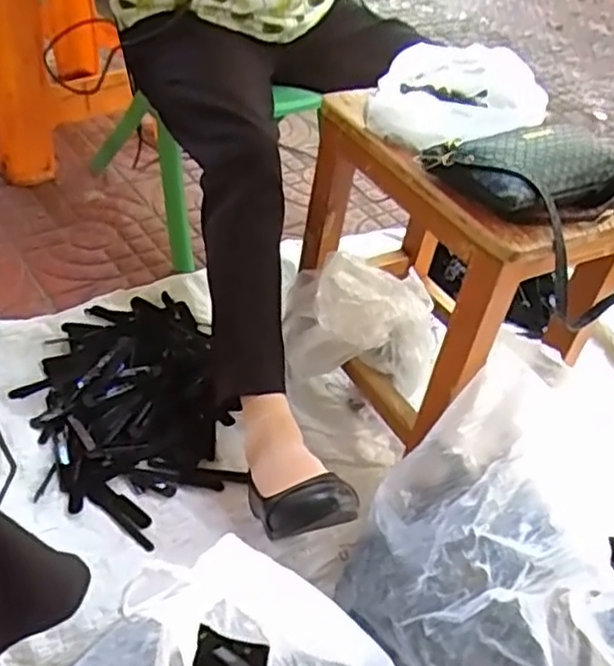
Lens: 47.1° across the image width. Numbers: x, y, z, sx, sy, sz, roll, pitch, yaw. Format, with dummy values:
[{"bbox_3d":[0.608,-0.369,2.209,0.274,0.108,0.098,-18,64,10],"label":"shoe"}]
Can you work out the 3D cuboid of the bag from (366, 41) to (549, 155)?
[{"bbox_3d":[0.162,-0.257,0.773,0.178,0.059,0.188,23,46,15],"label":"bag"}]

